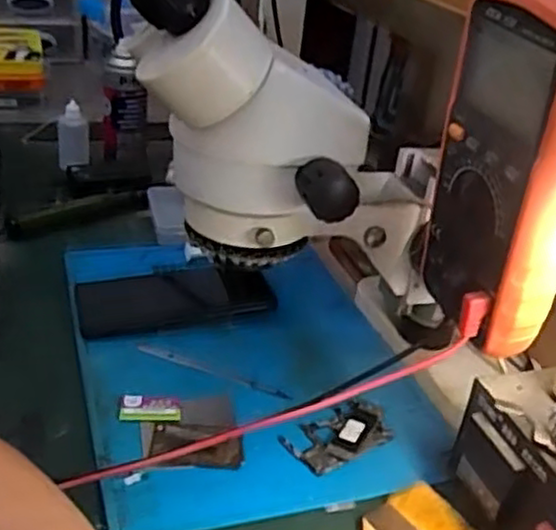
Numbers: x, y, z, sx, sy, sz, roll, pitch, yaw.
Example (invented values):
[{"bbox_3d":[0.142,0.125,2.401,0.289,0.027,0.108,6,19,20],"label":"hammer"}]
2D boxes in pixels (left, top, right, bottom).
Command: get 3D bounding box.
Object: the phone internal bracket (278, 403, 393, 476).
[{"bbox_3d":[0.044,0.120,0.501,0.077,0.010,0.042,-13,34,-31],"label":"phone internal bracket"}]

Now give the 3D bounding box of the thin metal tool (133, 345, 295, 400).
[{"bbox_3d":[-0.051,0.082,0.552,0.128,0.004,0.012,16,30,17],"label":"thin metal tool"}]

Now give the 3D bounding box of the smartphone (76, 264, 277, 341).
[{"bbox_3d":[-0.091,0.026,0.625,0.161,0.014,0.075,-8,41,-15],"label":"smartphone"}]

